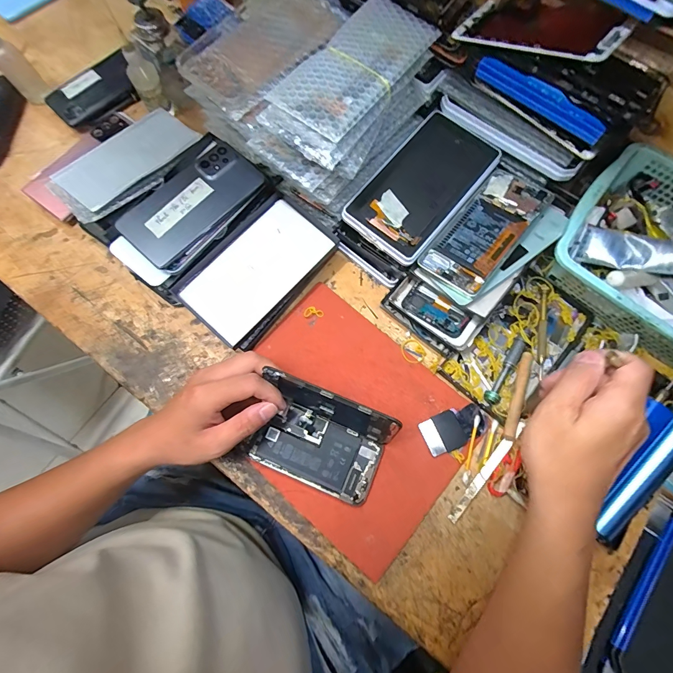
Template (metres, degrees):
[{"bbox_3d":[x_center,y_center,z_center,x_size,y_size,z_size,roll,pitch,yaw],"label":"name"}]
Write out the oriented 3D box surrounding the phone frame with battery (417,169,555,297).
[{"bbox_3d":[0.167,-0.120,0.388,0.071,0.010,0.160,40,78,10],"label":"phone frame with battery"}]

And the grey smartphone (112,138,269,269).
[{"bbox_3d":[-0.160,-0.150,0.392,0.070,0.008,0.156,45,77,-4],"label":"grey smartphone"}]

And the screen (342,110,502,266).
[{"bbox_3d":[0.099,-0.173,0.400,0.099,0.012,0.177,39,78,10],"label":"screen"}]

